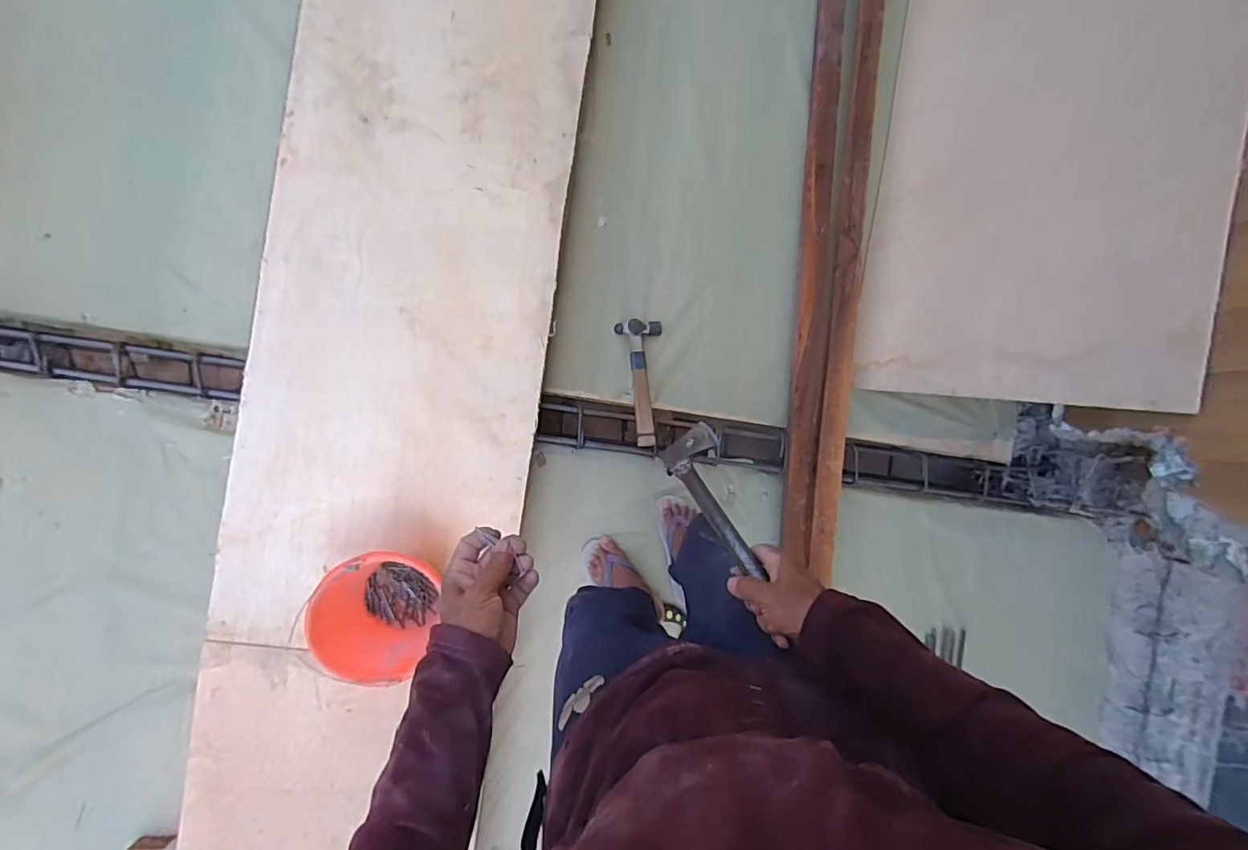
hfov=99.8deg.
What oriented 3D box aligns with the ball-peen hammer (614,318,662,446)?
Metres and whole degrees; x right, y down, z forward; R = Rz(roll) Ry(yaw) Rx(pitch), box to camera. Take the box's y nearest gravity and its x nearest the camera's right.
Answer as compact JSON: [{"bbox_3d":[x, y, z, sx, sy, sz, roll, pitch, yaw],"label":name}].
[{"bbox_3d":[0.043,-0.097,1.222,0.101,0.051,0.300,-3,78,-4],"label":"ball-peen hammer"}]

